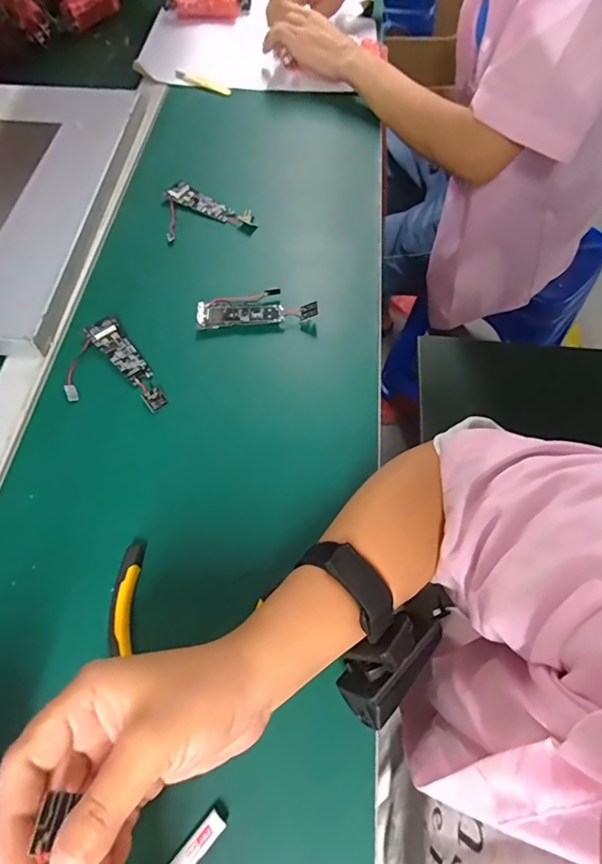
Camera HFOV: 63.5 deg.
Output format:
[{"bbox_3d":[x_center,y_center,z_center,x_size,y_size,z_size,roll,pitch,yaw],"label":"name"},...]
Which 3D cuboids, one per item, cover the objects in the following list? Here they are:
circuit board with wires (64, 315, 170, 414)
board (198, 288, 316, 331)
[{"bbox_3d":[-0.172,-0.052,0.427,0.071,0.009,0.110,-32,66,-17],"label":"circuit board with wires"},{"bbox_3d":[-0.042,-0.119,0.467,0.111,0.019,0.041,-7,61,-4],"label":"board"}]

